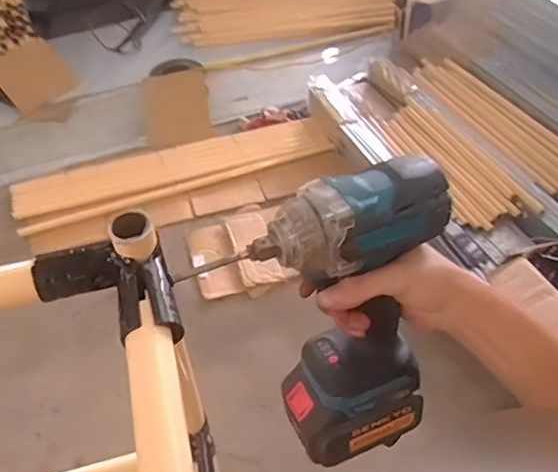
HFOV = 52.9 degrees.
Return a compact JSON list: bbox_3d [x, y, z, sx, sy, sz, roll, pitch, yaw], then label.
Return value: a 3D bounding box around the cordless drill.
[{"bbox_3d":[0.041,0.071,0.442,0.172,0.252,0.064,-14,35,-14],"label":"cordless drill"}]

